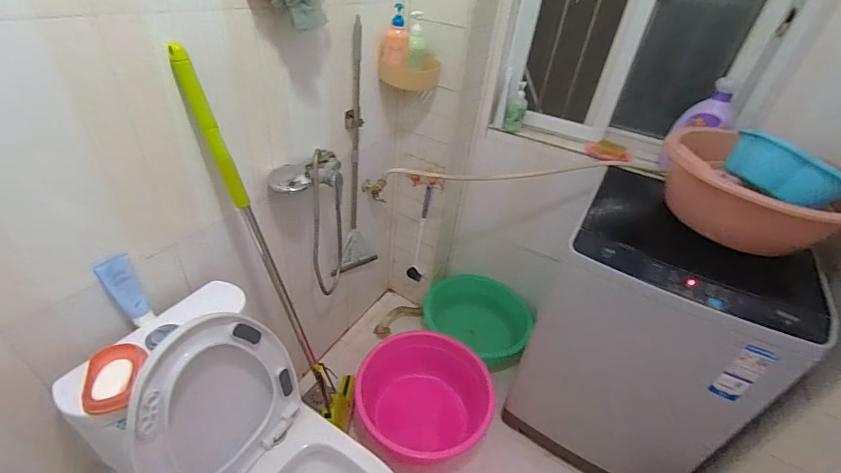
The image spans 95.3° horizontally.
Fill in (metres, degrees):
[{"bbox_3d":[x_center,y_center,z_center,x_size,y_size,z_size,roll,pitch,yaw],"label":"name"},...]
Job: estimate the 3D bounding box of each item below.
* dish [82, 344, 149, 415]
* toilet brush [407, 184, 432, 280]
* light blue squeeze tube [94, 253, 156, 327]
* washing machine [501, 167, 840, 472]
[{"bbox_3d":[-0.552,0.254,0.696,0.081,0.045,0.113,-7,38,-19],"label":"dish"},{"bbox_3d":[-0.006,0.006,1.666,0.069,0.467,0.073,8,36,1],"label":"toilet brush"},{"bbox_3d":[-0.592,0.115,0.772,0.058,0.150,0.049,-26,48,-37],"label":"light blue squeeze tube"},{"bbox_3d":[0.702,0.276,1.284,0.574,0.799,0.614,23,39,20],"label":"washing machine"}]

